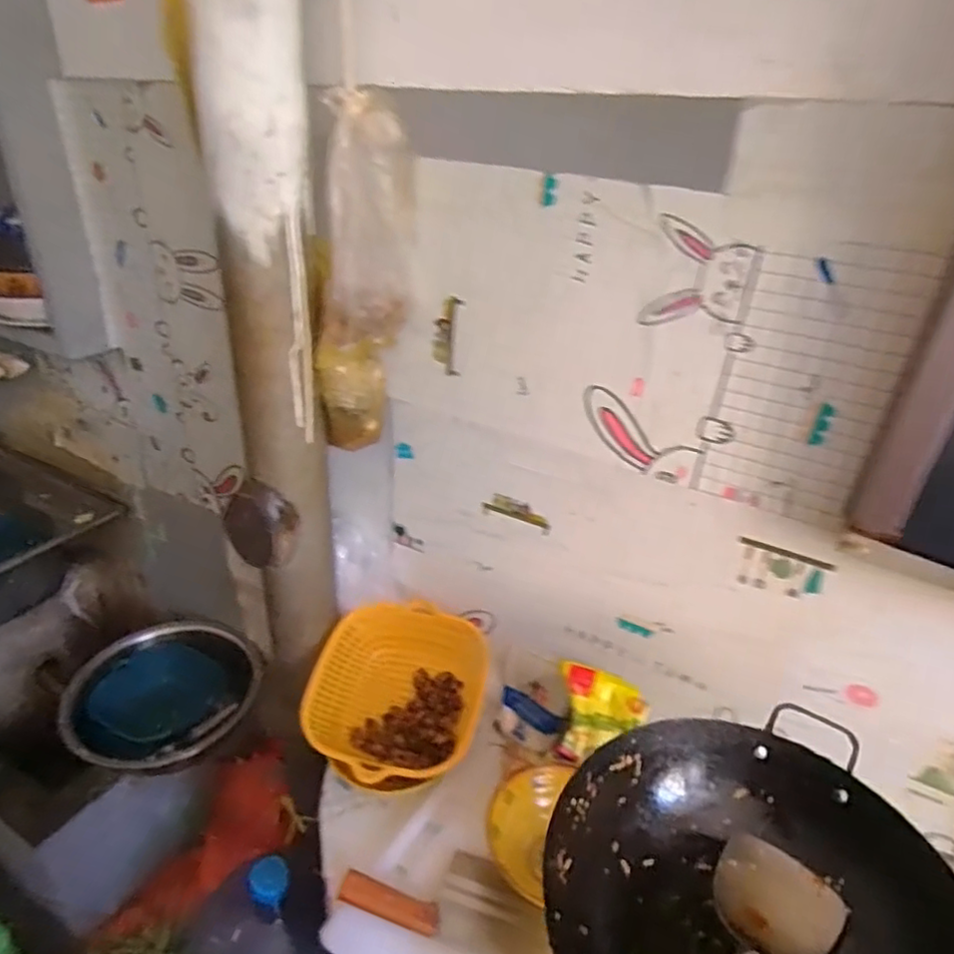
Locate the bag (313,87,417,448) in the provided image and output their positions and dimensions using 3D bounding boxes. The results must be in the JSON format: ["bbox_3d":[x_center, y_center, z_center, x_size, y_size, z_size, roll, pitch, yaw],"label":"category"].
[{"bbox_3d":[-0.131,-0.208,0.720,0.108,0.371,0.124,4,30,0],"label":"bag"}]

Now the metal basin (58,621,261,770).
[{"bbox_3d":[-0.630,0.441,1.214,0.339,0.128,0.282,-10,32,-23],"label":"metal basin"}]

